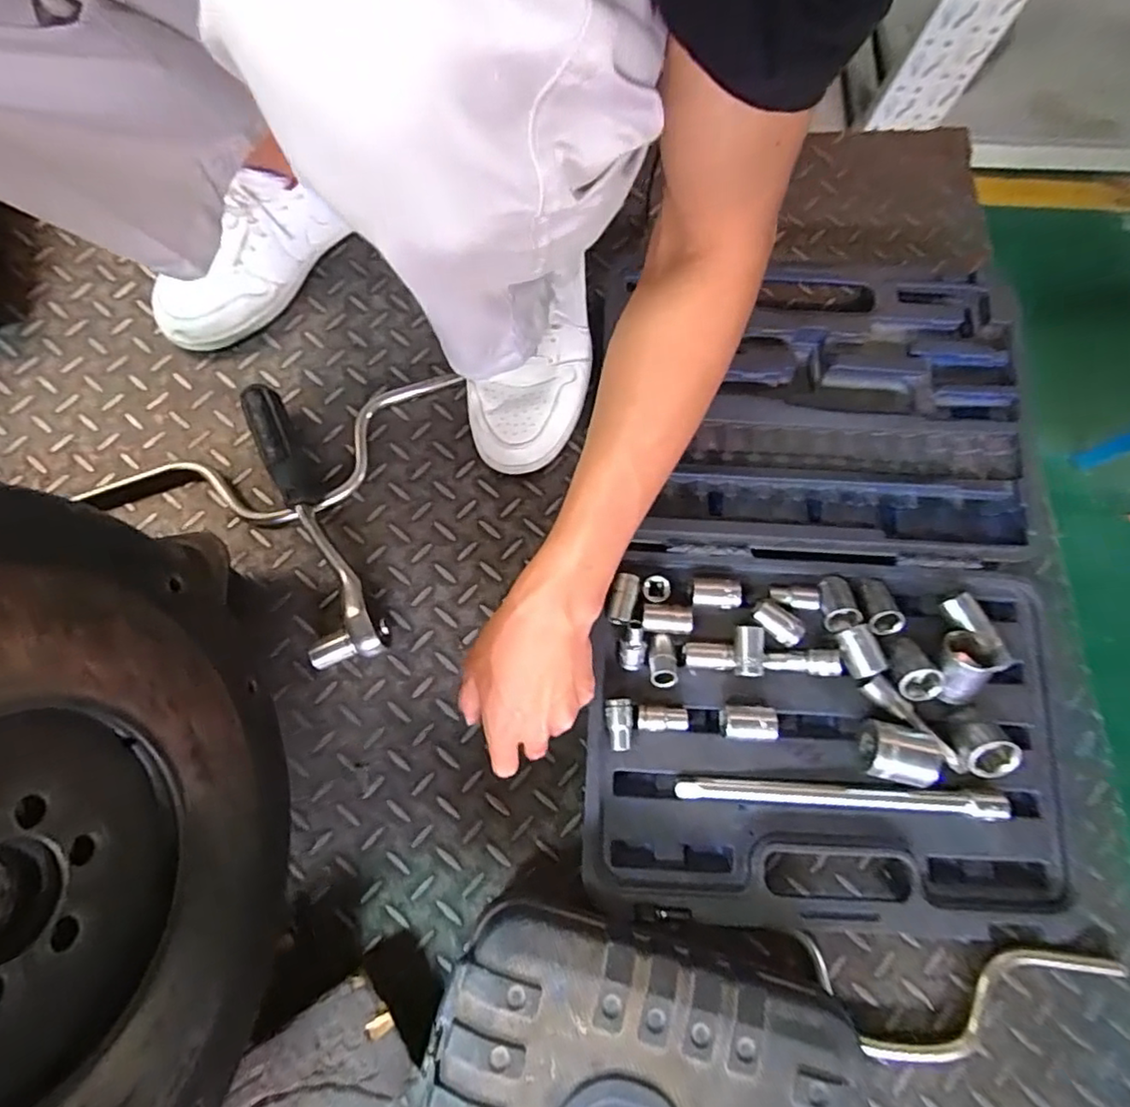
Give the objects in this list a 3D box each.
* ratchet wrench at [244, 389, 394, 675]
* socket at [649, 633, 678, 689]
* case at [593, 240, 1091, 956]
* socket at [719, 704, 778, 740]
[{"bbox_3d":[-0.214,-0.026,0.517,0.058,0.050,0.242,-21,78,-6],"label":"ratchet wrench"},{"bbox_3d":[0.078,0.084,0.490,0.022,0.017,0.043,2,50,-1],"label":"socket"},{"bbox_3d":[0.210,0.022,0.516,0.378,0.052,0.526,2,77,-2],"label":"case"},{"bbox_3d":[0.144,0.132,0.482,0.039,0.020,0.026,3,77,-3],"label":"socket"}]

